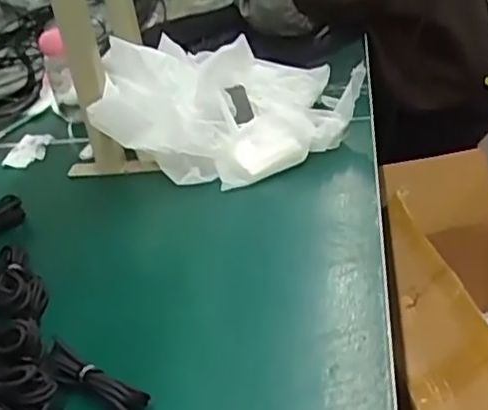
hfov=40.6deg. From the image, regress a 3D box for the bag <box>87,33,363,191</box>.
[{"bbox_3d":[-0.013,-0.133,0.848,0.311,0.120,0.247,-5,32,4],"label":"bag"}]

